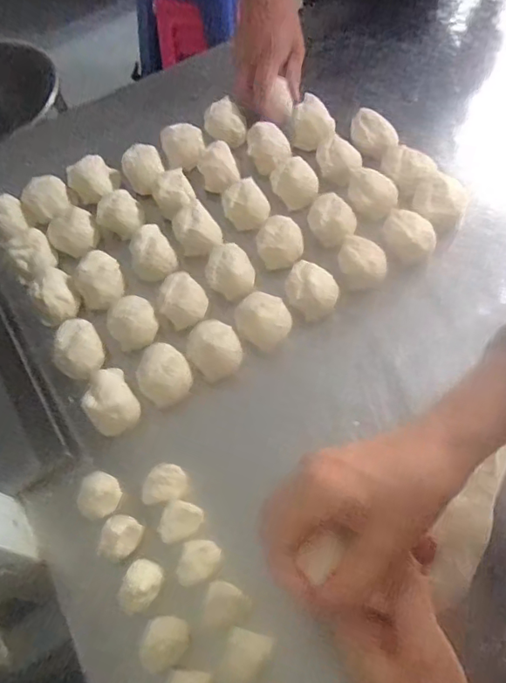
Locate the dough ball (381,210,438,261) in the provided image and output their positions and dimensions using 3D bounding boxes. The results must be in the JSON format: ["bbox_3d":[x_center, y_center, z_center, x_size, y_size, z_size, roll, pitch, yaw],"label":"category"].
[{"bbox_3d":[0.155,-0.103,0.537,0.051,0.034,0.049,-2,61,4],"label":"dough ball"}]

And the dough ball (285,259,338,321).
[{"bbox_3d":[0.056,-0.047,0.519,0.049,0.044,0.046,-2,61,4],"label":"dough ball"}]

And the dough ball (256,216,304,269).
[{"bbox_3d":[0.030,-0.100,0.548,0.044,0.037,0.052,17,64,14],"label":"dough ball"}]

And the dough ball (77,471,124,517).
[{"bbox_3d":[-0.128,0.128,0.452,0.031,0.023,0.035,21,65,16],"label":"dough ball"}]

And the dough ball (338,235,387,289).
[{"bbox_3d":[0.106,-0.074,0.529,0.044,0.038,0.040,-2,61,4],"label":"dough ball"}]

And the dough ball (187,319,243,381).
[{"bbox_3d":[-0.036,0.007,0.497,0.046,0.033,0.045,-25,62,-8],"label":"dough ball"}]

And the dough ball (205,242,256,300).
[{"bbox_3d":[-0.023,-0.069,0.537,0.046,0.038,0.047,-2,61,4],"label":"dough ball"}]

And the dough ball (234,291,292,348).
[{"bbox_3d":[0.010,-0.020,0.508,0.052,0.035,0.047,-19,61,-5],"label":"dough ball"}]

